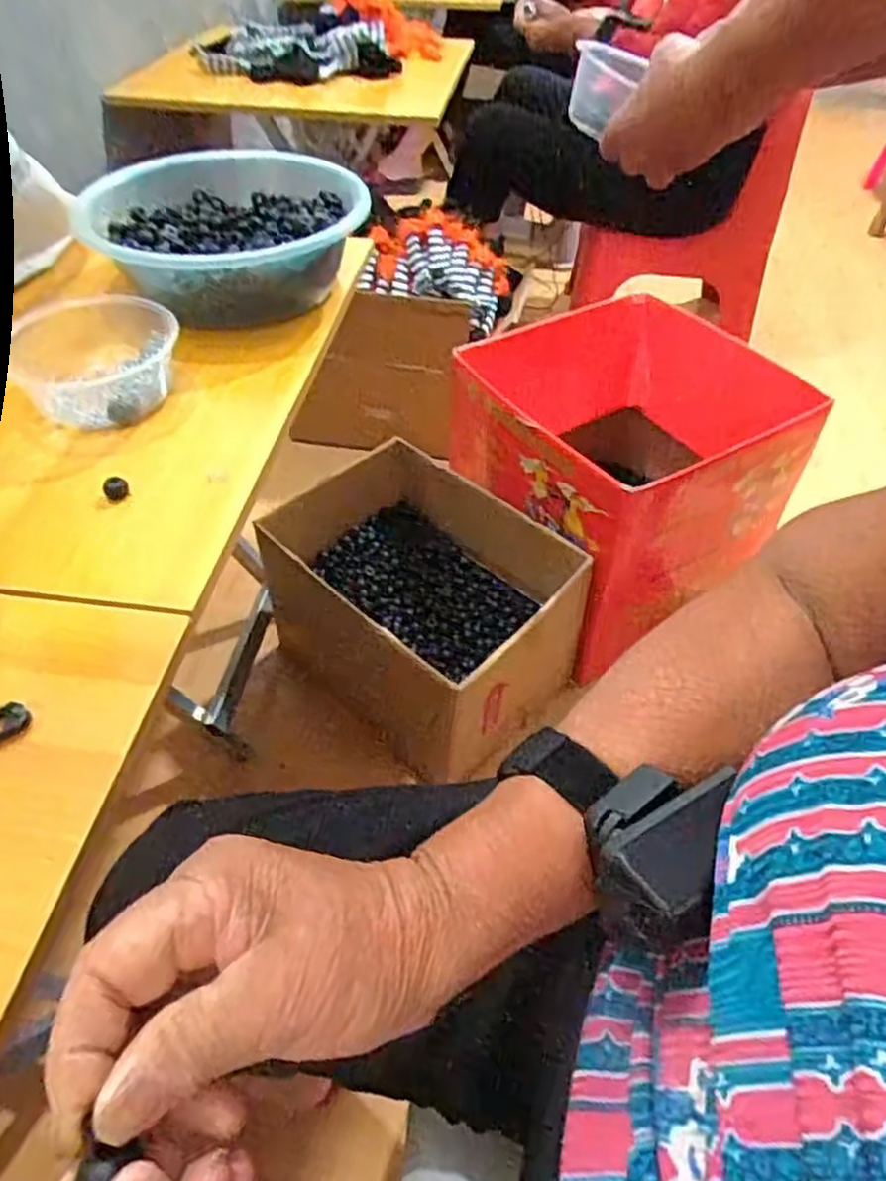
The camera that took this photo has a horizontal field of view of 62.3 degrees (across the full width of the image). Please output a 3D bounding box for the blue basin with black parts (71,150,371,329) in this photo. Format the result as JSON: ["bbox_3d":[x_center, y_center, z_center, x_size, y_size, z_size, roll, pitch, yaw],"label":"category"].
[{"bbox_3d":[-0.215,-0.362,0.742,0.261,0.081,0.262,1,48,-1],"label":"blue basin with black parts"}]

